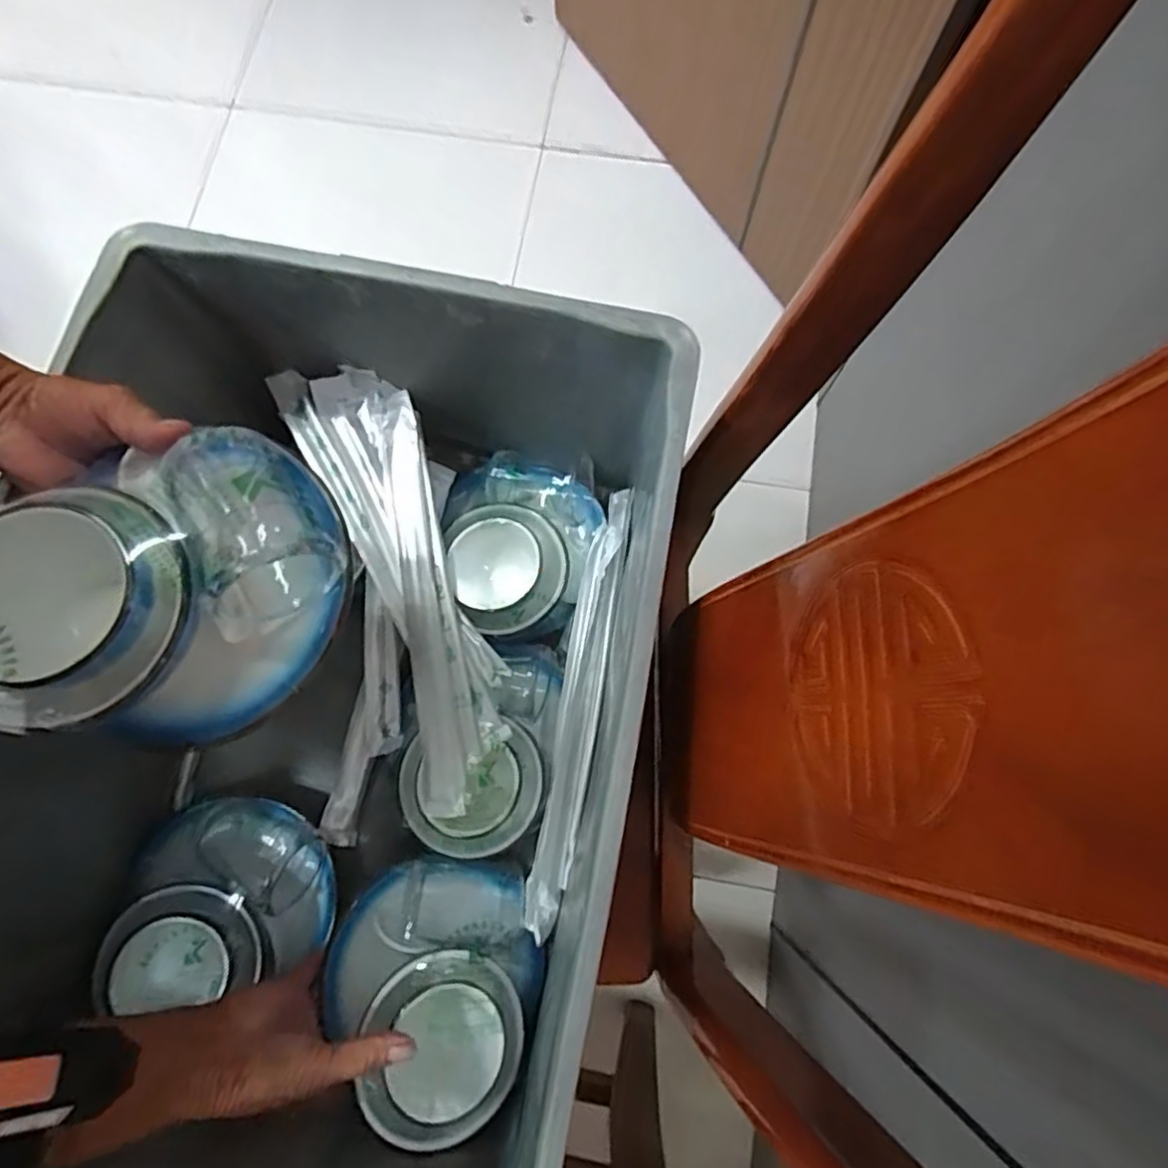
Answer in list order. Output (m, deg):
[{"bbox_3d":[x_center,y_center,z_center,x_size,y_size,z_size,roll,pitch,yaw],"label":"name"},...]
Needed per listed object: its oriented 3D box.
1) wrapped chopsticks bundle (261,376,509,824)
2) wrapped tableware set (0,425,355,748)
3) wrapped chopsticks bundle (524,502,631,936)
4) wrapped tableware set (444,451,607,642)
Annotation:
[{"bbox_3d":[-0.141,-0.001,0.501,0.111,0.068,0.331,-14,76,-3],"label":"wrapped chopsticks bundle"},{"bbox_3d":[-0.195,-0.002,0.305,0.150,0.071,0.138,-8,76,-1],"label":"wrapped tableware set"},{"bbox_3d":[0.000,0.081,0.507,0.030,0.039,0.335,10,76,3],"label":"wrapped chopsticks bundle"},{"bbox_3d":[-0.060,-0.032,0.542,0.126,0.058,0.148,18,77,5],"label":"wrapped tableware set"}]

